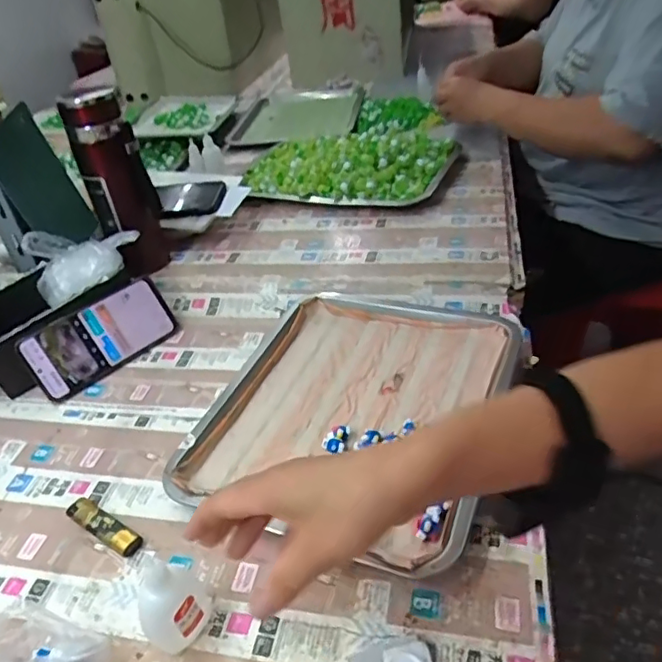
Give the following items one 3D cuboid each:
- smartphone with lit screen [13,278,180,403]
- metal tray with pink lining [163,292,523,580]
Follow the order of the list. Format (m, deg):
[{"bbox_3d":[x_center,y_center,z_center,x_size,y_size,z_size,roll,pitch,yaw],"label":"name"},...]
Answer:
[{"bbox_3d":[-0.260,0.006,0.656,0.163,0.079,0.008,-36,13,-31],"label":"smartphone with lit screen"},{"bbox_3d":[0.024,0.066,0.559,0.265,0.030,0.312,10,41,22],"label":"metal tray with pink lining"}]

